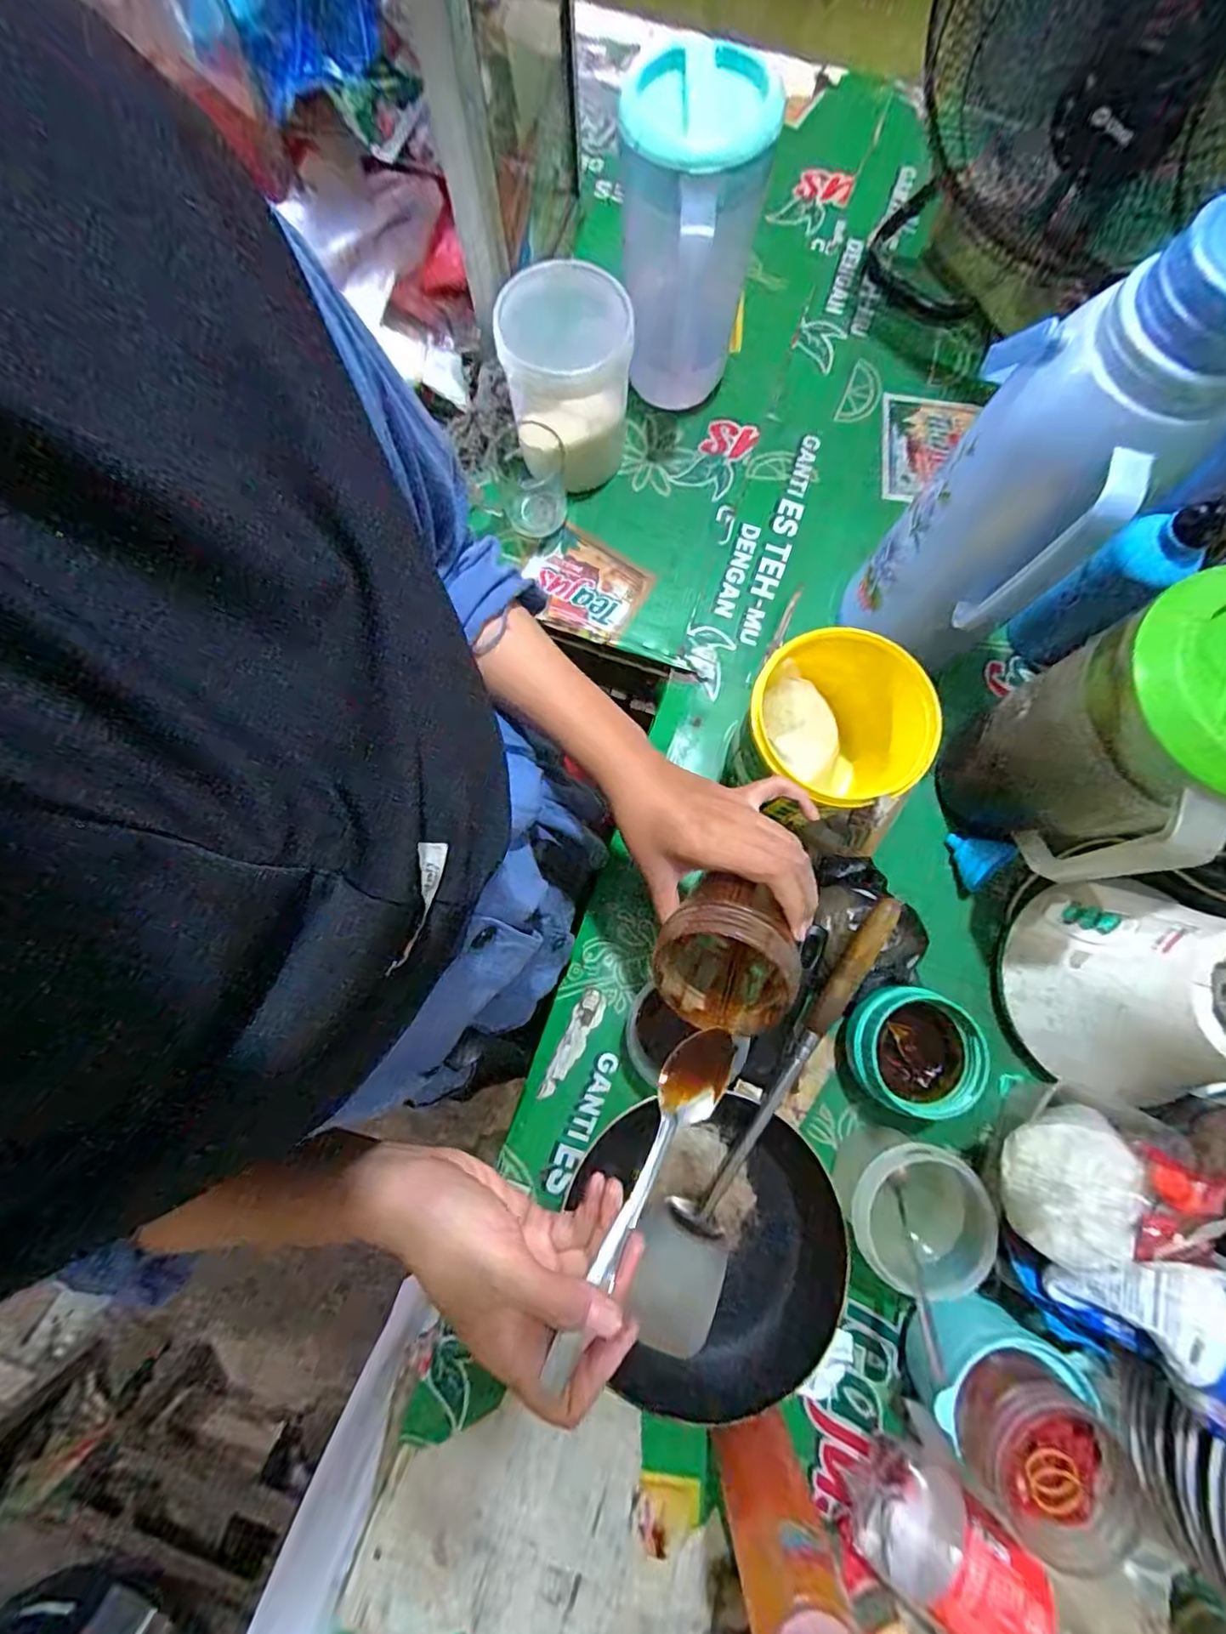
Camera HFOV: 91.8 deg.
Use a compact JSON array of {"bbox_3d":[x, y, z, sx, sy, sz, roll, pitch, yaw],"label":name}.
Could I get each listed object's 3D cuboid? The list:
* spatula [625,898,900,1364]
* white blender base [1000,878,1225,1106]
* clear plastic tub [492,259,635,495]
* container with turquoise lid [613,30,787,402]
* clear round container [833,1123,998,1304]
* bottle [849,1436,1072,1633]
[{"bbox_3d":[0.118,0.249,0.501,0.078,0.065,0.405,24,81,5],"label":"spatula"},{"bbox_3d":[0.428,0.144,0.474,0.149,0.129,0.164,-35,83,-4],"label":"white blender base"},{"bbox_3d":[-0.042,-0.415,0.586,0.115,0.156,0.112,0,80,1],"label":"clear plastic tub"},{"bbox_3d":[0.066,-0.507,0.557,0.118,0.238,0.119,9,80,2],"label":"container with turquoise lid"},{"bbox_3d":[0.238,0.312,0.484,0.099,0.084,0.097,0,80,1],"label":"clear round container"},{"bbox_3d":[0.305,0.595,0.432,0.247,0.095,0.085,39,83,7],"label":"bottle"}]

